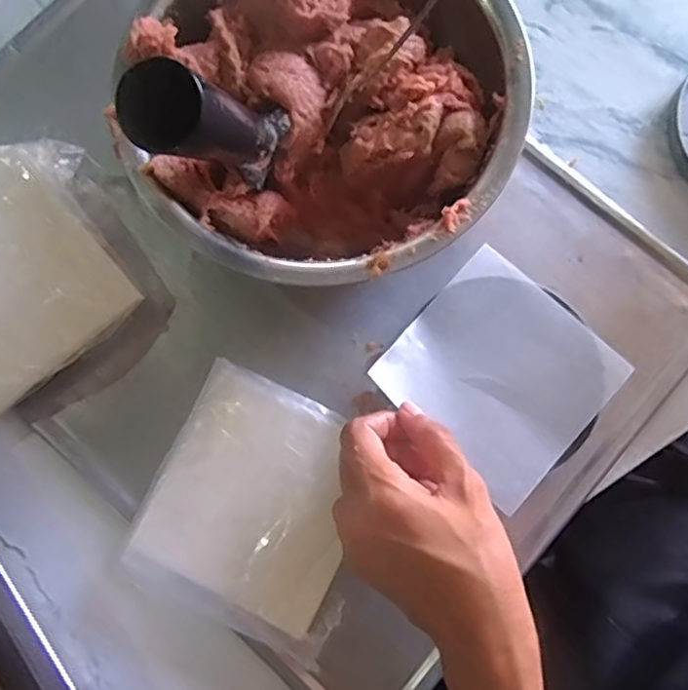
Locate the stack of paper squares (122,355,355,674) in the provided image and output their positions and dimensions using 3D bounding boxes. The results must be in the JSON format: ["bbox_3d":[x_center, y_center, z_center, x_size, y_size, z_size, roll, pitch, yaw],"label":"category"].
[{"bbox_3d":[-0.045,0.089,0.356,0.119,0.017,0.126,25,81,5],"label":"stack of paper squares"}]

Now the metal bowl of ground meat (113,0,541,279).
[{"bbox_3d":[-0.011,-0.131,0.356,0.202,0.097,0.205,0,80,0],"label":"metal bowl of ground meat"}]

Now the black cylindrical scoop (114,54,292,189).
[{"bbox_3d":[-0.052,-0.096,0.289,0.035,0.119,0.038,1,96,14],"label":"black cylindrical scoop"}]

